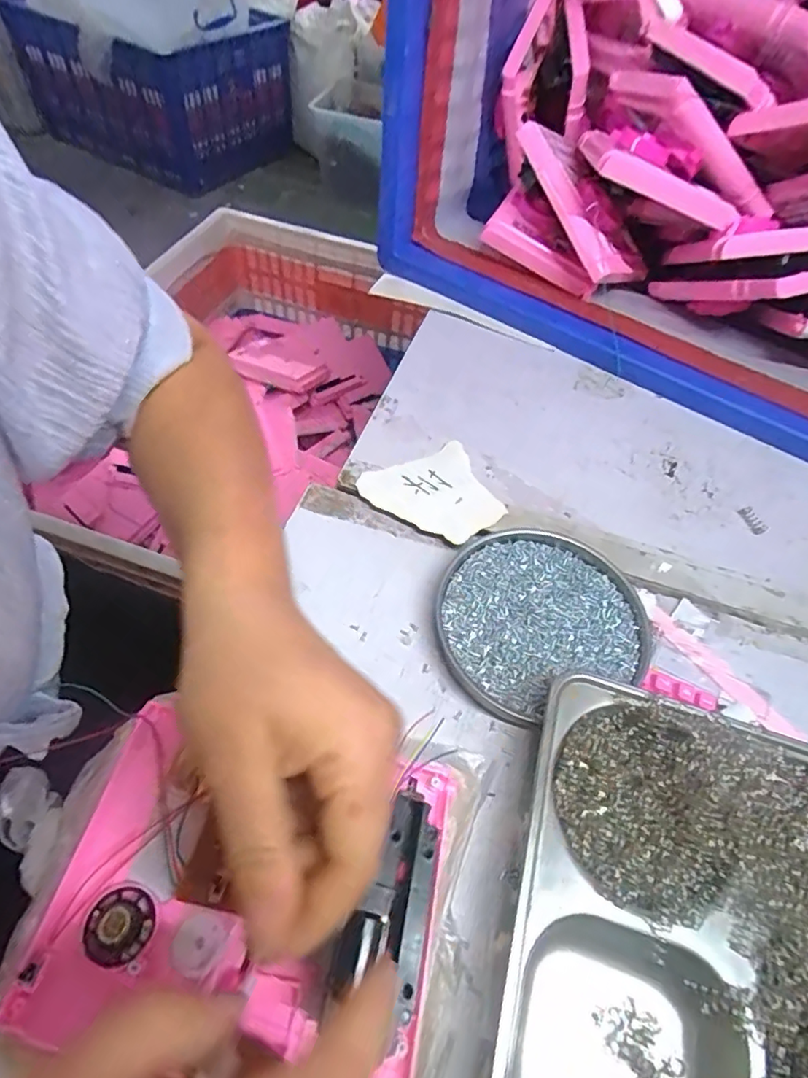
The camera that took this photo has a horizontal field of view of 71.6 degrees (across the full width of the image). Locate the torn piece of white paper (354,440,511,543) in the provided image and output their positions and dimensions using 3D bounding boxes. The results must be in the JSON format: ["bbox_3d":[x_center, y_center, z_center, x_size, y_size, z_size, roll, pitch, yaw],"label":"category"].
[{"bbox_3d":[0.024,-0.033,0.436,0.090,0.005,0.086,-26,61,-22],"label":"torn piece of white paper"}]

